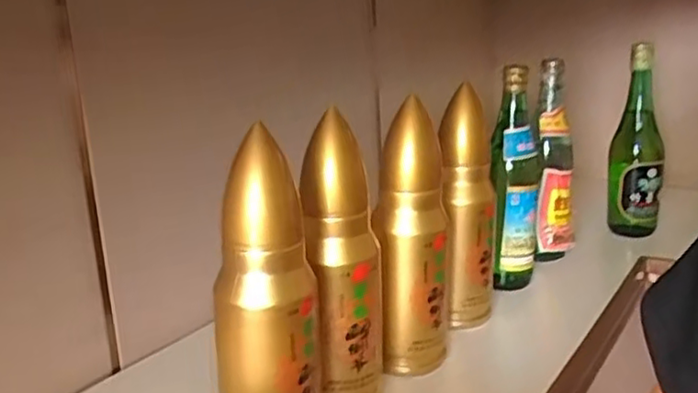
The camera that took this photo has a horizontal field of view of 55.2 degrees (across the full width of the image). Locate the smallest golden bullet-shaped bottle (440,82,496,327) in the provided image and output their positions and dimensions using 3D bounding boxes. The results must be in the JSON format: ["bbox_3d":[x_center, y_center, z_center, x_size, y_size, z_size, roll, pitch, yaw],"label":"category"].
[{"bbox_3d":[0.120,0.018,0.683,0.056,0.230,0.051,1,15,13],"label":"smallest golden bullet-shaped bottle"}]

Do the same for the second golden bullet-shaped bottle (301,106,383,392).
[{"bbox_3d":[-0.005,0.059,0.540,0.059,0.225,0.073,-3,14,-3],"label":"second golden bullet-shaped bottle"}]

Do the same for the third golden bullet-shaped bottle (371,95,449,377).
[{"bbox_3d":[0.057,0.040,0.594,0.061,0.231,0.064,0,14,9],"label":"third golden bullet-shaped bottle"}]

